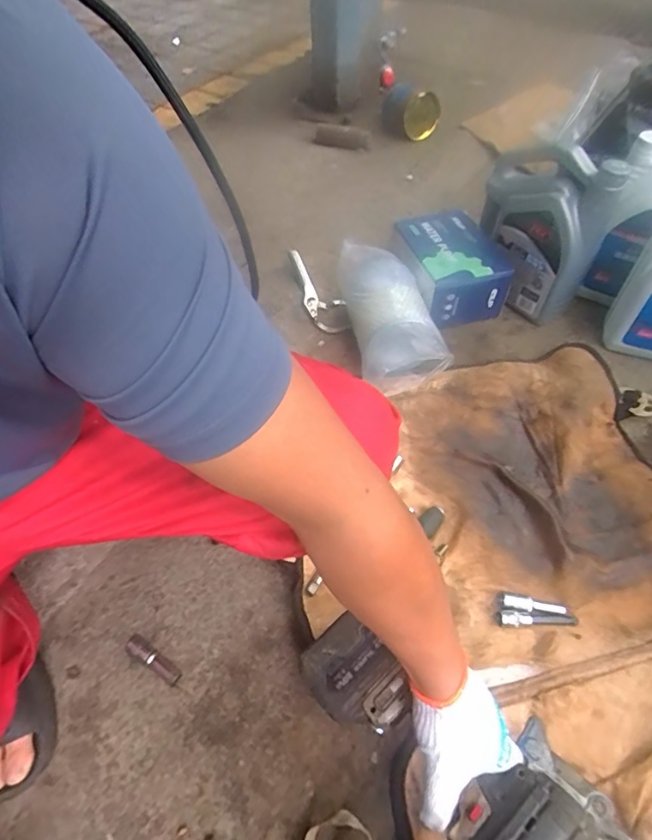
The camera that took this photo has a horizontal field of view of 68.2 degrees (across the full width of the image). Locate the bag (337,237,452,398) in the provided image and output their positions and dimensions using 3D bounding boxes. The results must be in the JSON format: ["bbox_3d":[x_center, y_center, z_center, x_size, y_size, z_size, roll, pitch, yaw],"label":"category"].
[{"bbox_3d":[0.115,-0.194,0.878,0.141,0.099,0.298,-9,54,-5],"label":"bag"}]

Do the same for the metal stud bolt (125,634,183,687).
[{"bbox_3d":[-0.221,0.302,0.610,0.085,0.018,0.021,29,60,21],"label":"metal stud bolt"}]

